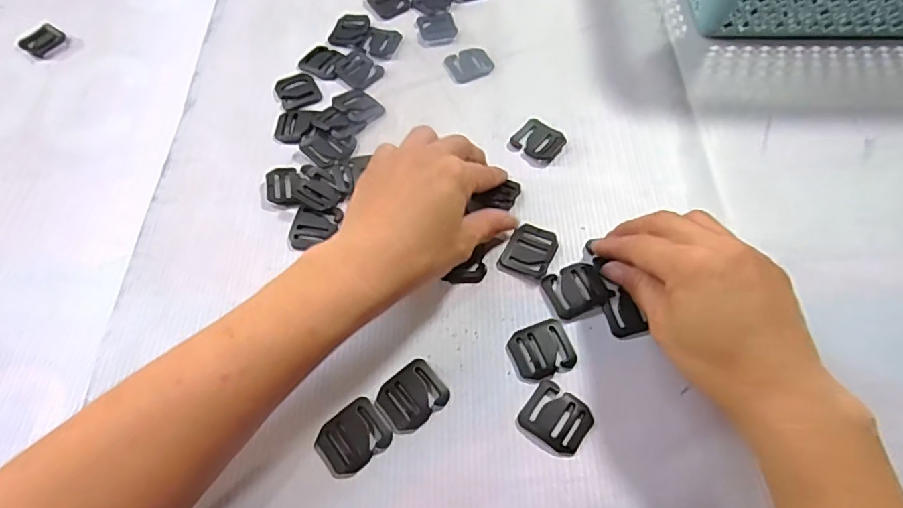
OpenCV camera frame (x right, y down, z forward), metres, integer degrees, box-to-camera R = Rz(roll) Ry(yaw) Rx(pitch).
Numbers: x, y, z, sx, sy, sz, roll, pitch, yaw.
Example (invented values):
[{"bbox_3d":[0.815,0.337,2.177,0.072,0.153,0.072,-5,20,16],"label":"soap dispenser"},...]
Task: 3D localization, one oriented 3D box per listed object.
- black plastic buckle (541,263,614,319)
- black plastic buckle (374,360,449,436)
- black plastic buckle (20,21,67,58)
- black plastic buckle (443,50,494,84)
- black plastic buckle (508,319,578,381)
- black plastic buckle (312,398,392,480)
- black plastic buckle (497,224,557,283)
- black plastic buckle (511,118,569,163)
[{"bbox_3d":[0.078,0.021,0.323,0.039,0.005,0.029,-19,62,-9],"label":"black plastic buckle"},{"bbox_3d":[-0.022,0.079,0.293,0.037,0.004,0.031,-39,67,-19],"label":"black plastic buckle"},{"bbox_3d":[-0.347,-0.183,0.446,0.028,0.005,0.031,25,64,14],"label":"black plastic buckle"},{"bbox_3d":[0.015,-0.154,0.426,0.037,0.004,0.031,-23,63,-11],"label":"black plastic buckle"},{"bbox_3d":[0.053,0.055,0.306,0.035,0.004,0.031,-19,62,-9],"label":"black plastic buckle"},{"bbox_3d":[-0.053,0.099,0.281,0.037,0.004,0.031,-38,67,-18],"label":"black plastic buckle"},{"bbox_3d":[0.050,-0.002,0.337,0.030,0.005,0.035,23,64,13],"label":"black plastic buckle"},{"bbox_3d":[0.064,-0.083,0.384,0.034,0.005,0.028,31,66,17],"label":"black plastic buckle"}]

